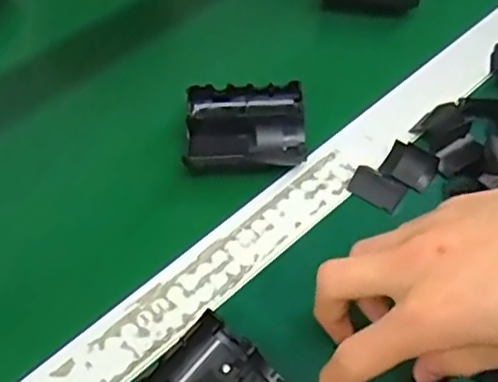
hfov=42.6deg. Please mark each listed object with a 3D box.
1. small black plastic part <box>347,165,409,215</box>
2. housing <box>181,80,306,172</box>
[{"bbox_3d":[0.081,-0.002,0.405,0.034,0.006,0.023,33,61,23],"label":"small black plastic part"},{"bbox_3d":[-0.002,-0.041,0.426,0.076,0.019,0.070,-1,53,1],"label":"housing"}]

